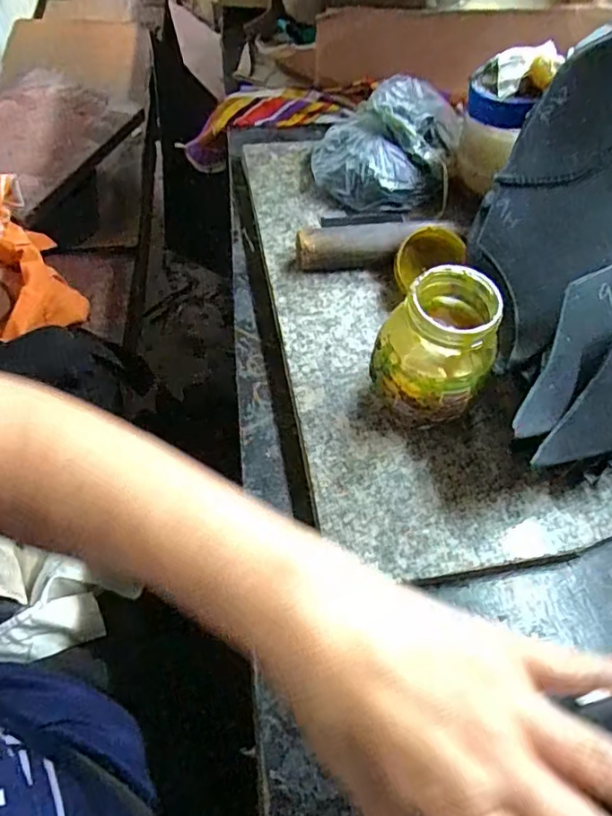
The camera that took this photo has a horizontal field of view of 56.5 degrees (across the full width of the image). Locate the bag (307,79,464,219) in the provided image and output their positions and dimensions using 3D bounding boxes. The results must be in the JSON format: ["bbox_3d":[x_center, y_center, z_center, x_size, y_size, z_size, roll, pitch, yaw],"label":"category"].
[{"bbox_3d":[0.068,-0.221,0.478,0.121,0.057,0.110,10,59,3],"label":"bag"}]

